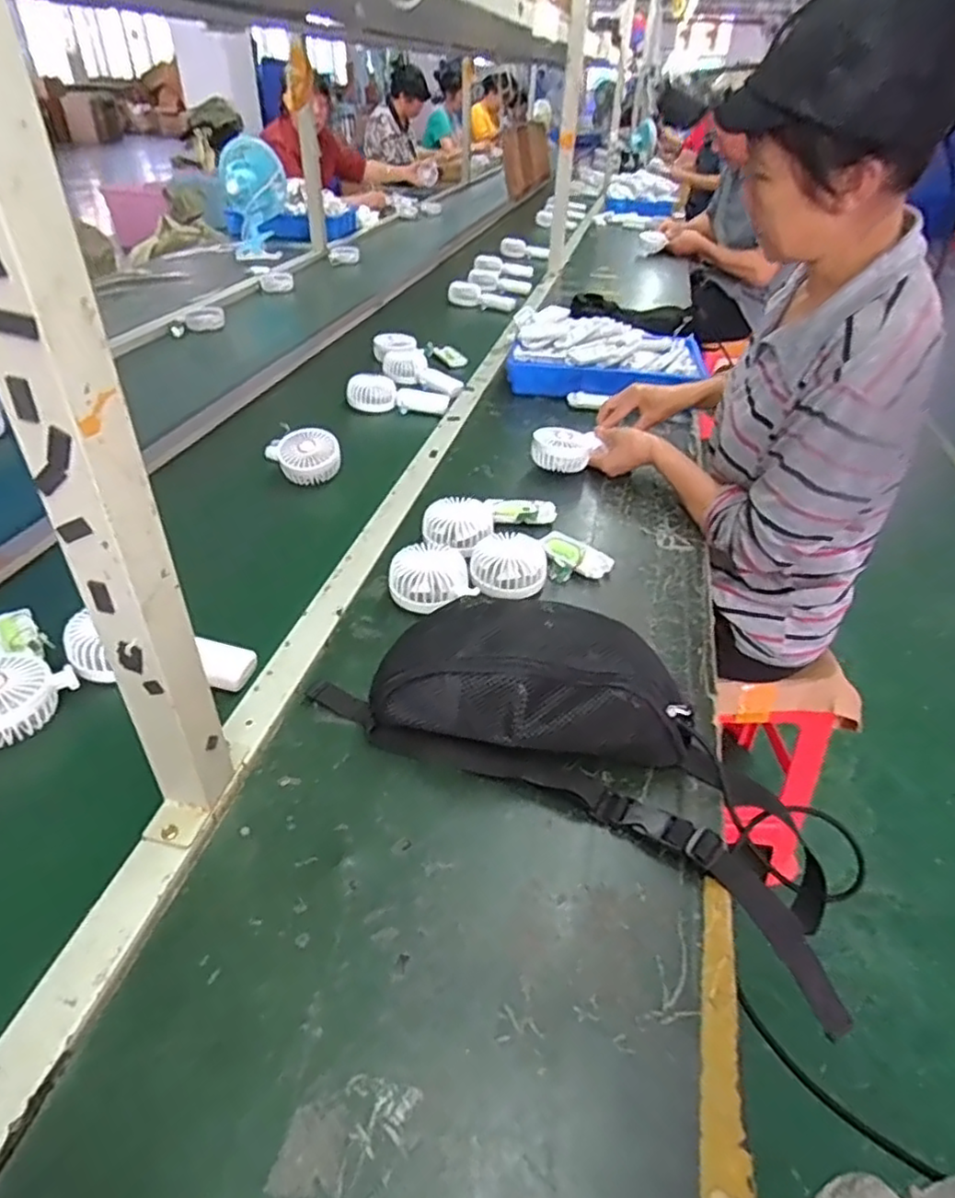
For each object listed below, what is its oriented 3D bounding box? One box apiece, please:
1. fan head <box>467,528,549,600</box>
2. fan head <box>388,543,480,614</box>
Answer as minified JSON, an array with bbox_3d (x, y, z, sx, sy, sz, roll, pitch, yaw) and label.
[{"bbox_3d":[0.036,-0.037,0.775,0.090,0.049,0.083,3,40,0],"label":"fan head"},{"bbox_3d":[-0.053,-0.022,0.748,0.094,0.048,0.078,-7,41,-11],"label":"fan head"}]

